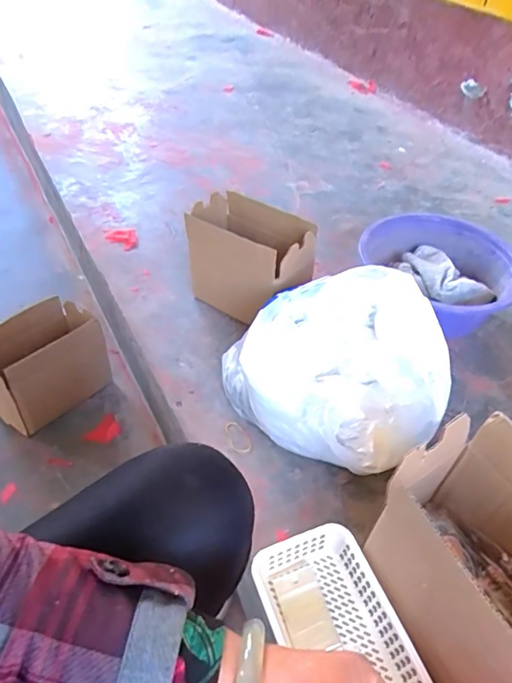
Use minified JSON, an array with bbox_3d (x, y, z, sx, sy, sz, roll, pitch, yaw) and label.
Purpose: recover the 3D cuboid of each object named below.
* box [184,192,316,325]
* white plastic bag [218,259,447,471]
[{"bbox_3d":[-0.011,-0.131,0.873,0.231,0.190,0.119,27,51,20],"label":"box"},{"bbox_3d":[0.111,0.034,0.719,0.292,0.182,0.247,34,53,25],"label":"white plastic bag"}]

